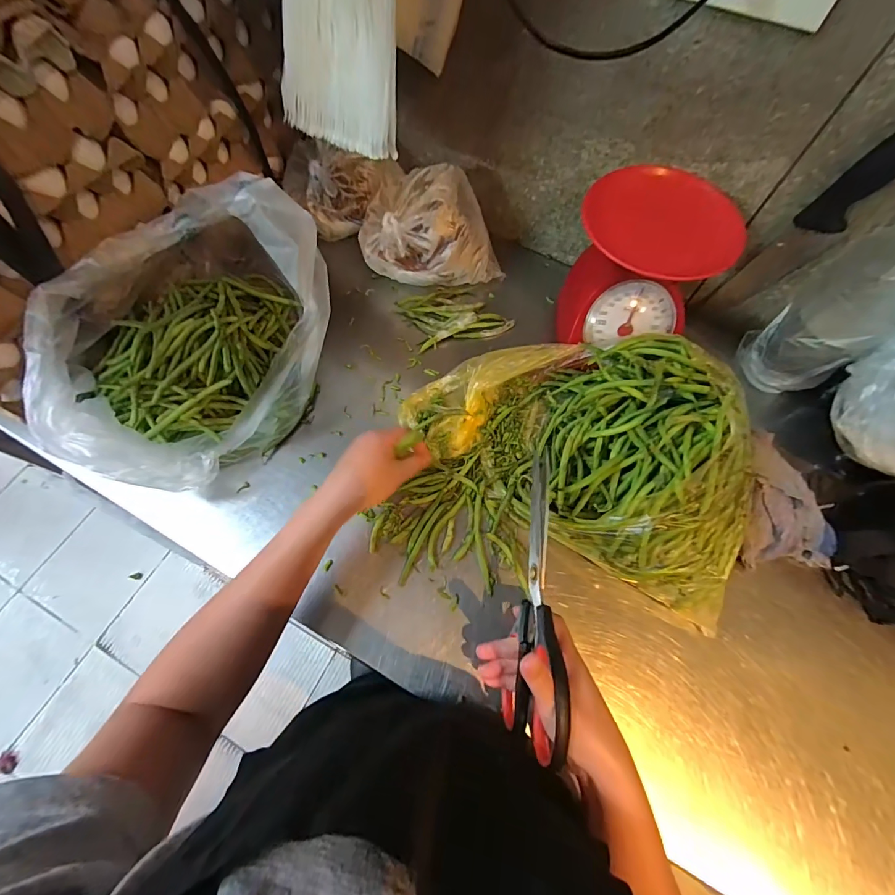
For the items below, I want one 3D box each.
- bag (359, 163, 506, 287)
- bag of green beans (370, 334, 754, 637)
[{"bbox_3d":[-0.020,-0.284,0.538,0.184,0.121,0.106,-7,66,-5],"label":"bag"},{"bbox_3d":[0.112,0.000,0.411,0.333,0.138,0.267,9,66,2],"label":"bag of green beans"}]

